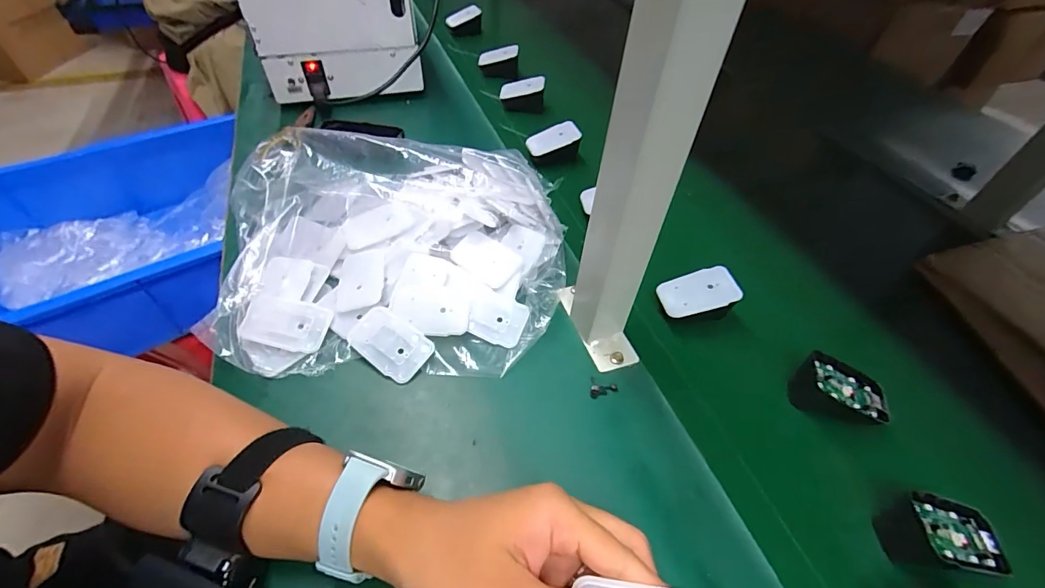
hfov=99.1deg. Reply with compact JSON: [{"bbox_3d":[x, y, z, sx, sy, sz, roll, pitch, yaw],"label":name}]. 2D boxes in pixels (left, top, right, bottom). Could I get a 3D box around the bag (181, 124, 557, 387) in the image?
[{"bbox_3d":[-0.127,-0.058,0.438,0.333,0.061,0.300,-3,50,-6],"label":"bag"}]

